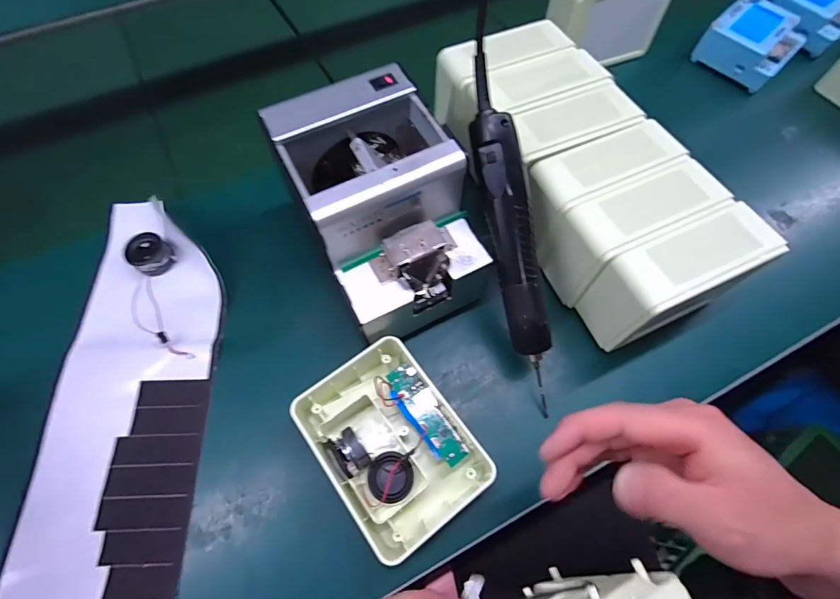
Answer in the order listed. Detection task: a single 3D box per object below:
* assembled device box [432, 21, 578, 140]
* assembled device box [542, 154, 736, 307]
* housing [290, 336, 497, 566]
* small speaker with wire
[{"bbox_3d":[0.085,-0.245,0.447,0.140,0.066,0.057,-26,68,-12],"label":"assembled device box"},{"bbox_3d":[0.191,-0.056,0.391,0.132,0.111,0.063,-25,68,-11],"label":"assembled device box"},{"bbox_3d":[-0.019,0.117,0.341,0.109,0.048,0.145,-35,70,-15],"label":"housing"},{"bbox_3d":[-0.258,-0.004,0.404,0.038,0.022,0.138,-19,67,-9],"label":"small speaker with wire"}]

